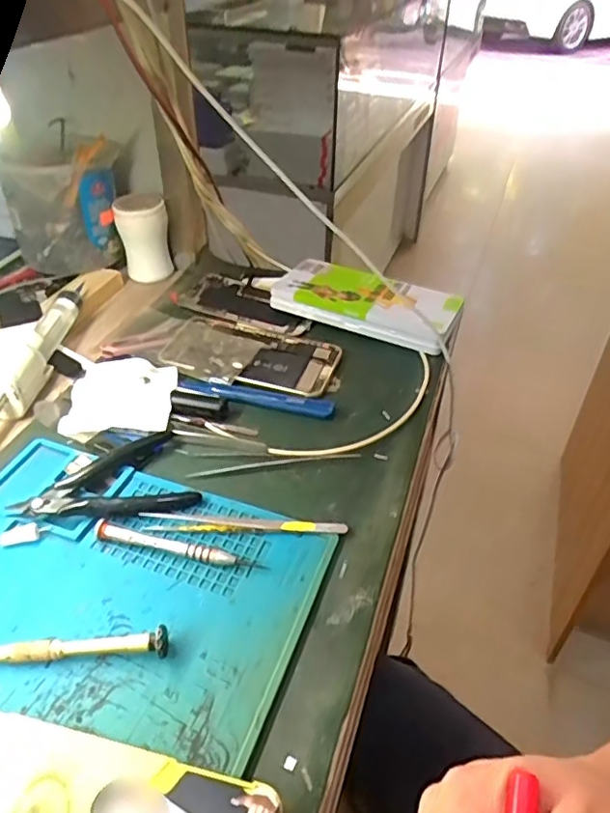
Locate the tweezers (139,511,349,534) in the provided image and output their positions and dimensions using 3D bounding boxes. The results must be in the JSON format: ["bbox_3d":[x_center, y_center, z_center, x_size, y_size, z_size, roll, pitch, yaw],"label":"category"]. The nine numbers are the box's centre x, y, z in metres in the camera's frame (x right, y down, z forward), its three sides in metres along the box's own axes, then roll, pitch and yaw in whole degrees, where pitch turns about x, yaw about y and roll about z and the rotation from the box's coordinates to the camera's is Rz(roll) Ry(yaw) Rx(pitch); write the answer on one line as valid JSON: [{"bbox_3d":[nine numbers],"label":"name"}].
[{"bbox_3d":[-0.040,0.077,0.397,0.135,0.011,0.012,2,41,1],"label":"tweezers"}]

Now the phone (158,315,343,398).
[{"bbox_3d":[-0.052,-0.053,0.547,0.162,0.010,0.088,15,42,15],"label":"phone"}]

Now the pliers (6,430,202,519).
[{"bbox_3d":[-0.139,0.047,0.417,0.119,0.012,0.078,-7,41,-10],"label":"pliers"}]

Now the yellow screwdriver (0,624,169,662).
[{"bbox_3d":[-0.133,0.133,0.326,0.113,0.014,0.011,-1,41,-3],"label":"yellow screwdriver"}]

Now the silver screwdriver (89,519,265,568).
[{"bbox_3d":[-0.081,0.089,0.381,0.110,0.011,0.015,11,41,10],"label":"silver screwdriver"}]

